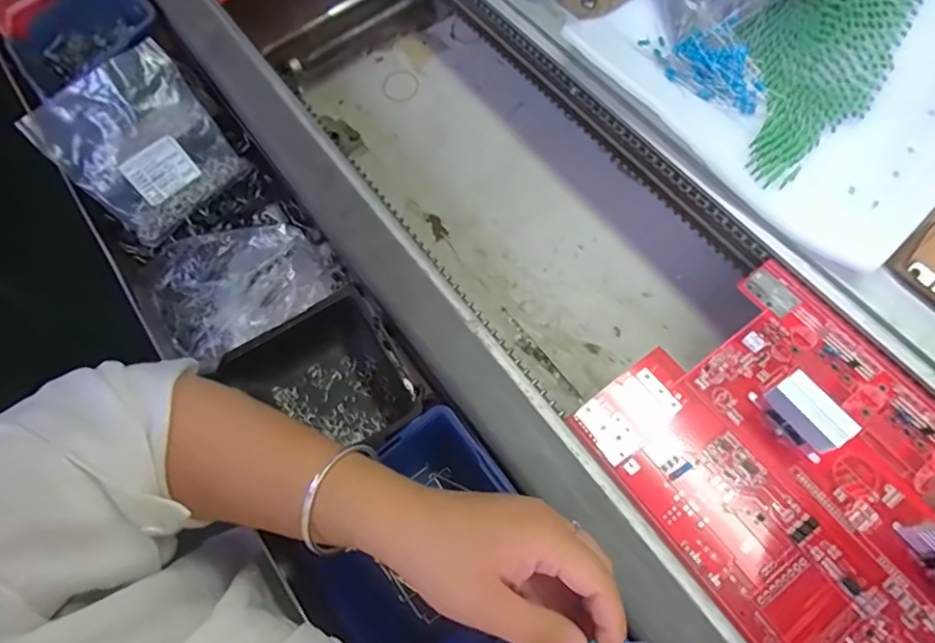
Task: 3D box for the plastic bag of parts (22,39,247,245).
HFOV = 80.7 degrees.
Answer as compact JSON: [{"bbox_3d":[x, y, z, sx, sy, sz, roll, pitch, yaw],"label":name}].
[{"bbox_3d":[-0.272,-0.147,0.468,0.120,0.125,0.019,-40,37,-7],"label":"plastic bag of parts"}]

